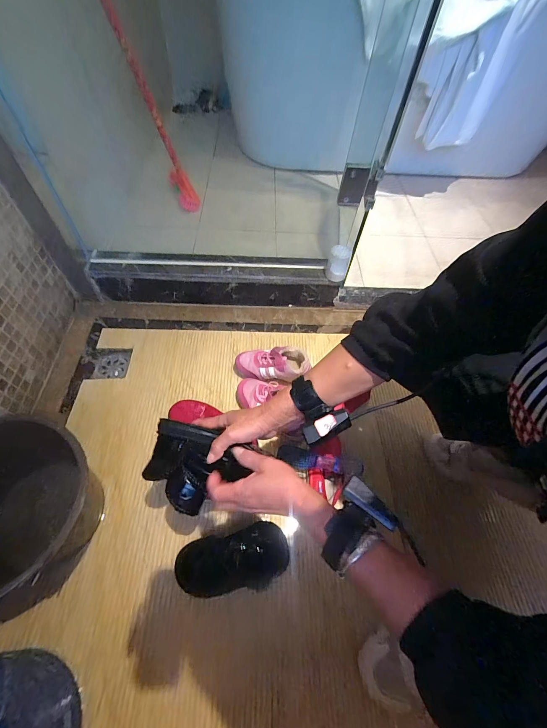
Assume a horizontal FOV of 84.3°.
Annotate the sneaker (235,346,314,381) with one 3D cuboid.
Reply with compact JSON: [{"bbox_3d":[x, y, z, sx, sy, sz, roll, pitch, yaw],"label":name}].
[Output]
[{"bbox_3d":[-0.002,0.003,0.799,0.201,0.075,0.086,-2,55,10],"label":"sneaker"}]

